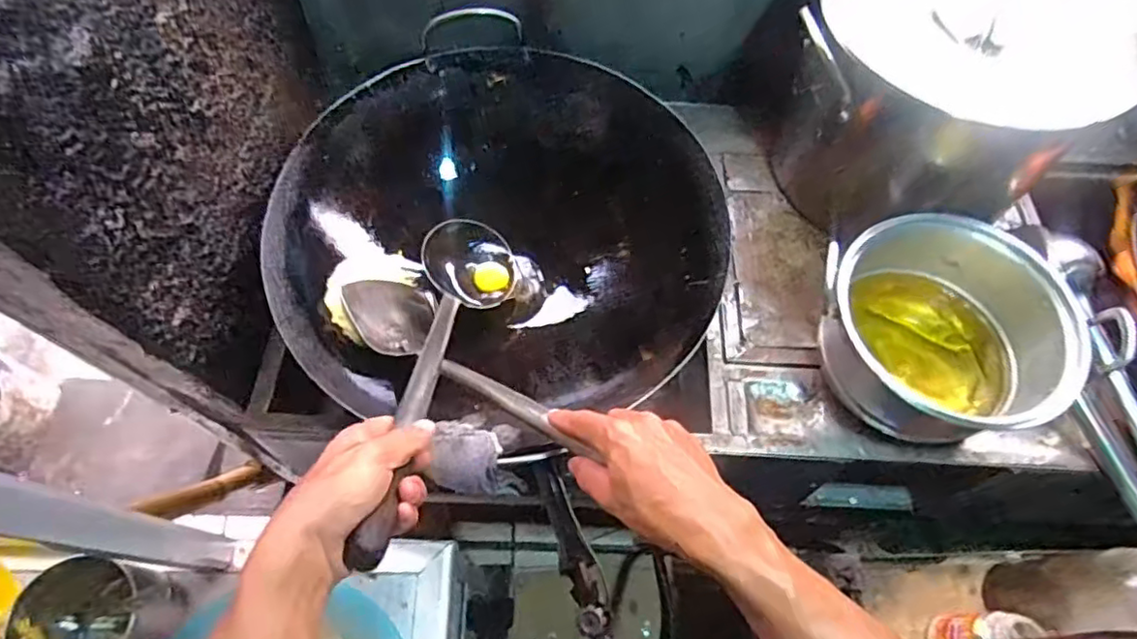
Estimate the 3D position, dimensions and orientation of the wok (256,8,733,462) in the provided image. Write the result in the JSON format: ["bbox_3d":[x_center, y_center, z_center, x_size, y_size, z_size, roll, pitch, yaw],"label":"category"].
[{"bbox_3d":[-0.073,-0.079,0.706,0.459,0.159,0.446,1,63,-1],"label":"wok"}]

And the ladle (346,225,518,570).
[{"bbox_3d":[-0.108,0.018,0.552,0.090,0.077,0.447,0,27,-1],"label":"ladle"}]

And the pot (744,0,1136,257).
[{"bbox_3d":[0.411,-0.255,0.717,0.290,0.244,0.284,1,63,-1],"label":"pot"}]

